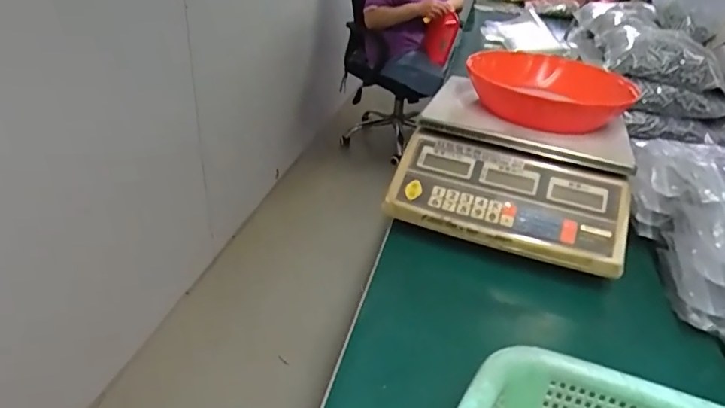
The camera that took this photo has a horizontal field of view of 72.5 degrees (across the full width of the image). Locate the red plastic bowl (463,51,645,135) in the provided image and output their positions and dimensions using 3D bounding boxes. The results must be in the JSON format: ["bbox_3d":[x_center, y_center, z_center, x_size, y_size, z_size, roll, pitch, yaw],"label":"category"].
[{"bbox_3d":[0.240,-0.149,0.655,0.196,0.055,0.189,10,31,11],"label":"red plastic bowl"}]

